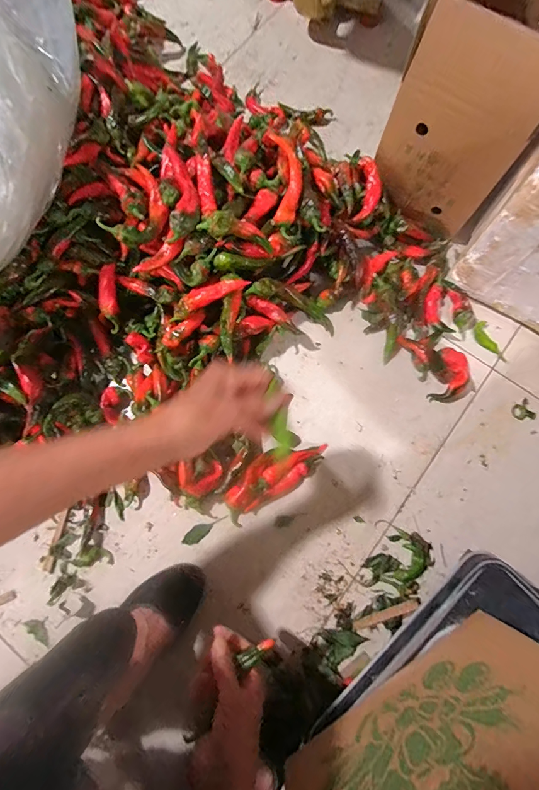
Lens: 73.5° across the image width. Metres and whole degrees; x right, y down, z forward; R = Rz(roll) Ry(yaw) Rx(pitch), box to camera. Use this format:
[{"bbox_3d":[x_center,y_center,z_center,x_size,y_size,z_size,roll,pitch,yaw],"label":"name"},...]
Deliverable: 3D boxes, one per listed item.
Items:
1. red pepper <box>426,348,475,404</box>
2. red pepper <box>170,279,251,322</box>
[{"bbox_3d":[0.299,-0.032,0.581,0.070,0.027,0.087,6,78,3],"label":"red pepper"},{"bbox_3d":[-0.092,-0.144,0.533,0.121,0.040,0.025,-25,78,-4],"label":"red pepper"}]

